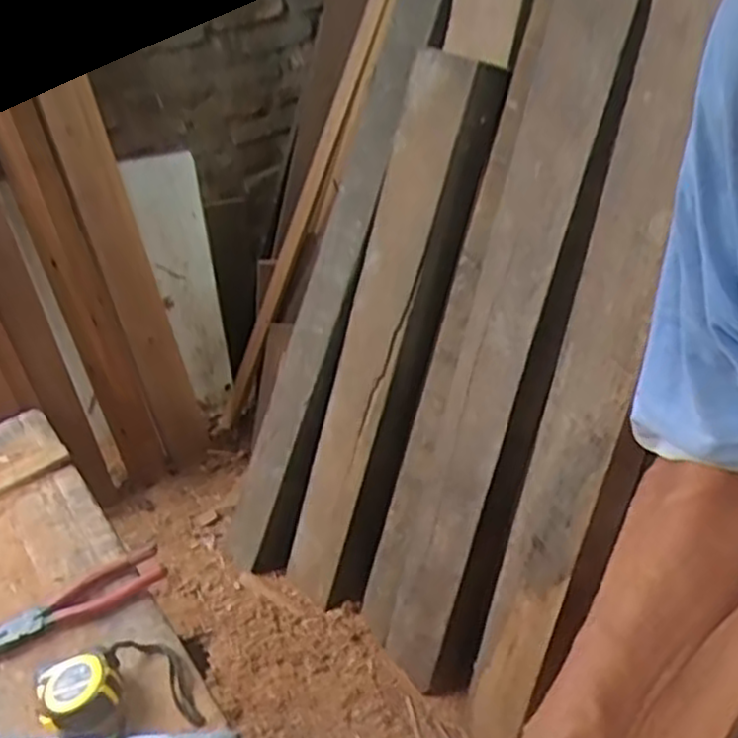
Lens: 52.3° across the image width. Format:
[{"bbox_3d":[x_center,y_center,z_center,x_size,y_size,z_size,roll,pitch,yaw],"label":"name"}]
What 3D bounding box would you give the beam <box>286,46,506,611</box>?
[{"bbox_3d":[0.031,-0.025,1.260,0.128,0.934,0.090,30,24,36],"label":"beam"}]

